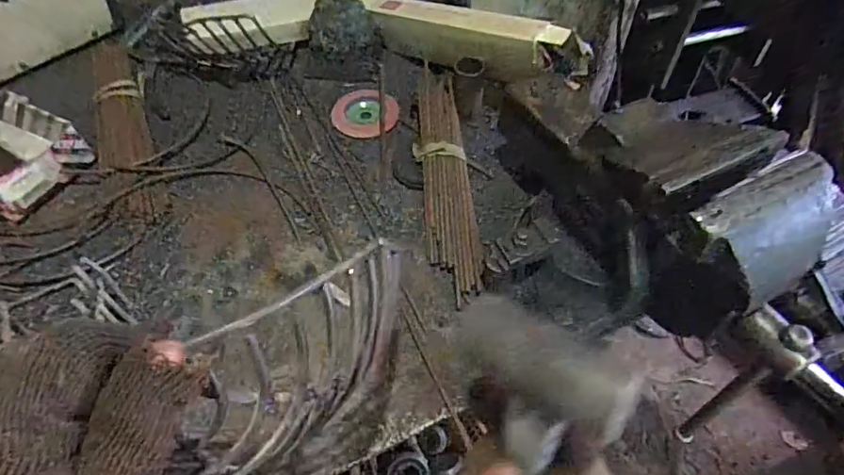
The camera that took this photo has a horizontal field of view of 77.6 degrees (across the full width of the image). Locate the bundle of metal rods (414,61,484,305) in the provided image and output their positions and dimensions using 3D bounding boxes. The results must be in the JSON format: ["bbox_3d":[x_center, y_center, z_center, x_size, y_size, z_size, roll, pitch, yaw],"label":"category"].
[{"bbox_3d":[0.027,-0.083,0.646,0.066,0.047,0.337,-6,53,-4],"label":"bundle of metal rods"}]

